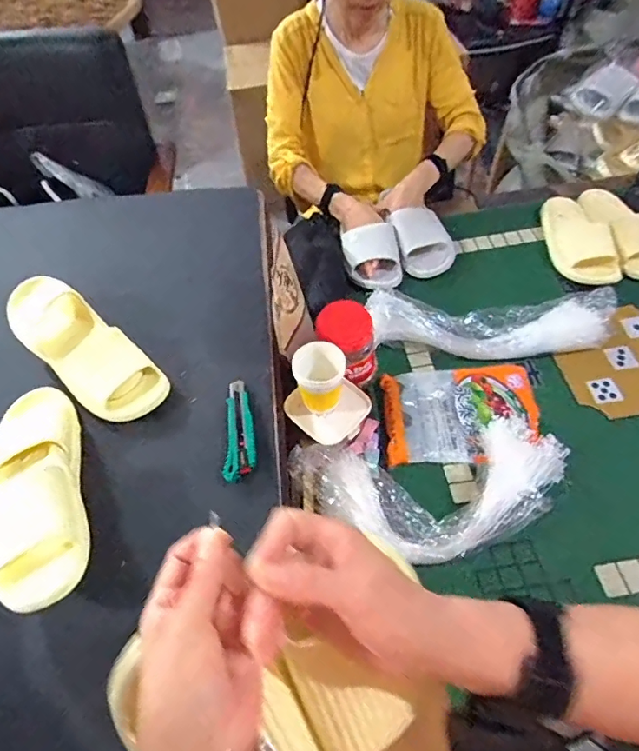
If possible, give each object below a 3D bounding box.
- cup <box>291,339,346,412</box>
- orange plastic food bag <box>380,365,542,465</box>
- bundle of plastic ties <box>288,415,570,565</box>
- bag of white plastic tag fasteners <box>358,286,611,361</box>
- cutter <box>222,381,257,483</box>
[{"bbox_3d":[0.001,0.004,0.717,0.072,0.096,0.067,-2,55,2],"label":"cup"},{"bbox_3d":[0.227,0.049,0.779,0.249,0.040,0.170,-6,55,-1],"label":"orange plastic food bag"},{"bbox_3d":[0.163,0.160,0.683,0.381,0.063,0.181,-10,55,-4],"label":"bundle of plastic ties"},{"bbox_3d":[0.295,-0.093,0.865,0.423,0.051,0.117,1,55,4],"label":"bag of white plastic tag fasteners"},{"bbox_3d":[-0.109,0.075,0.675,0.038,0.024,0.153,-7,55,-1],"label":"cutter"}]

